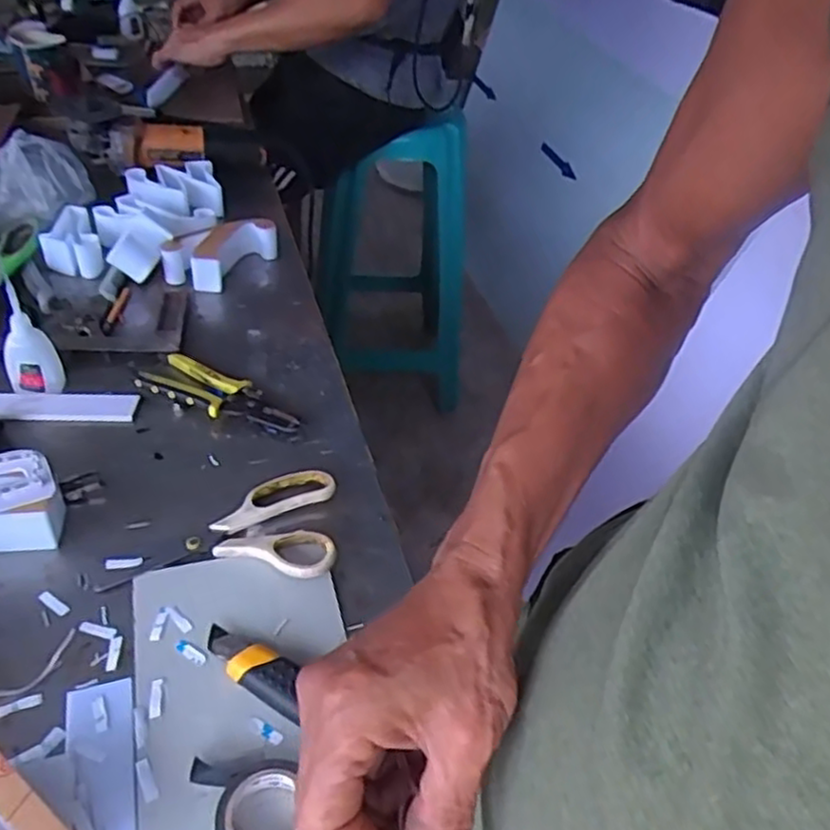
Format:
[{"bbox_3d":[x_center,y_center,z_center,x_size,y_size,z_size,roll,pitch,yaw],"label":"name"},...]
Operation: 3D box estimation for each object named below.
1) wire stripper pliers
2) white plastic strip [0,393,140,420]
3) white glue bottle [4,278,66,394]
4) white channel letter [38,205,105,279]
[{"bbox_3d":[-0.177,-0.019,0.668,0.155,0.024,0.059,19,43,13],"label":"wire stripper pliers"},{"bbox_3d":[-0.353,-0.007,0.636,0.199,0.010,0.026,-2,43,-10],"label":"white plastic strip"},{"bbox_3d":[-0.343,-0.062,0.633,0.045,0.095,0.038,-19,48,-26],"label":"white glue bottle"},{"bbox_3d":[-0.396,-0.198,0.822,0.060,0.044,0.091,-15,46,-23],"label":"white channel letter"}]

